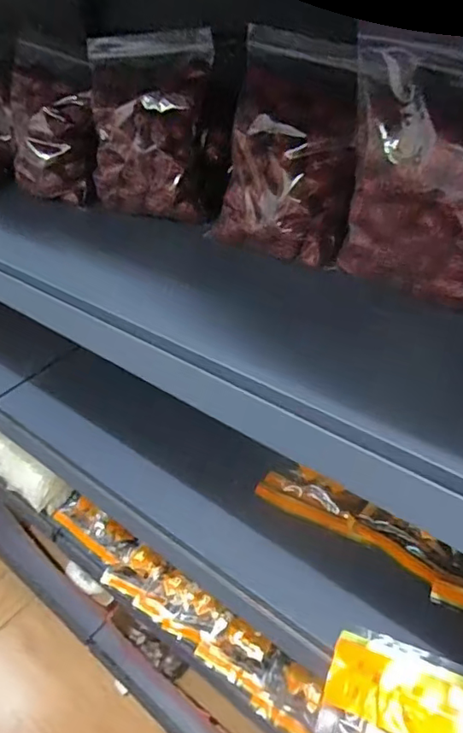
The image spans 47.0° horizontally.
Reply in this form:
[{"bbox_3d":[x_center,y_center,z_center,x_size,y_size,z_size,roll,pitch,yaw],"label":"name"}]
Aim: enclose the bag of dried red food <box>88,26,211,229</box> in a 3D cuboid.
[{"bbox_3d":[-0.083,-0.227,0.518,0.123,0.151,0.068,15,45,24],"label":"bag of dried red food"}]

